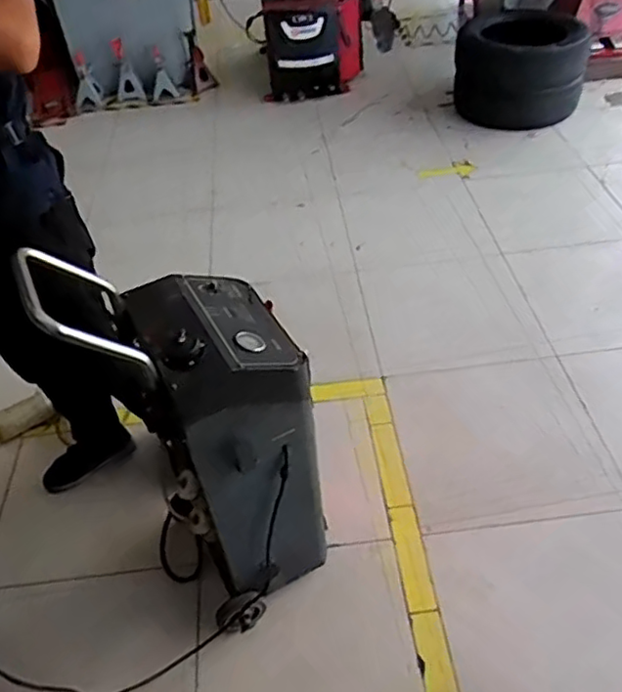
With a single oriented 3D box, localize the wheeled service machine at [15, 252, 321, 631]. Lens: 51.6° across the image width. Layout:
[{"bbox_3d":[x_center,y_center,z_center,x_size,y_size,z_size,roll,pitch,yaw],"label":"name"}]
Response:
[{"bbox_3d":[-0.219,0.204,1.378,0.393,0.993,0.370,-32,49,-25],"label":"wheeled service machine"}]

